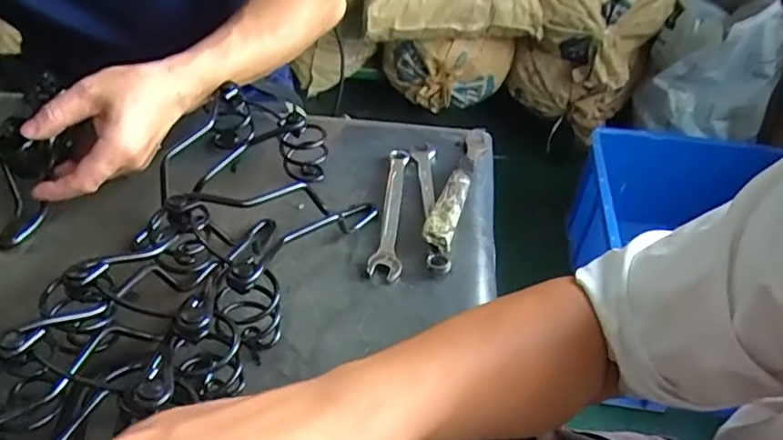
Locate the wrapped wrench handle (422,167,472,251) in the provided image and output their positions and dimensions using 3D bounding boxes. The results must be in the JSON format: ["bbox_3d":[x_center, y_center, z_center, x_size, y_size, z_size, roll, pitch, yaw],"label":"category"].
[{"bbox_3d":[0.050,-0.011,0.504,0.025,0.021,0.100,13,46,10],"label":"wrapped wrench handle"}]

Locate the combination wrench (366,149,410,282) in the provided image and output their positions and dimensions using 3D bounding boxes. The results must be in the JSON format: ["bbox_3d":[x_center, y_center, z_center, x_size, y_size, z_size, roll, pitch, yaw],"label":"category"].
[{"bbox_3d":[0.003,-0.012,0.513,0.027,0.009,0.157,7,45,4],"label":"combination wrench"}]

